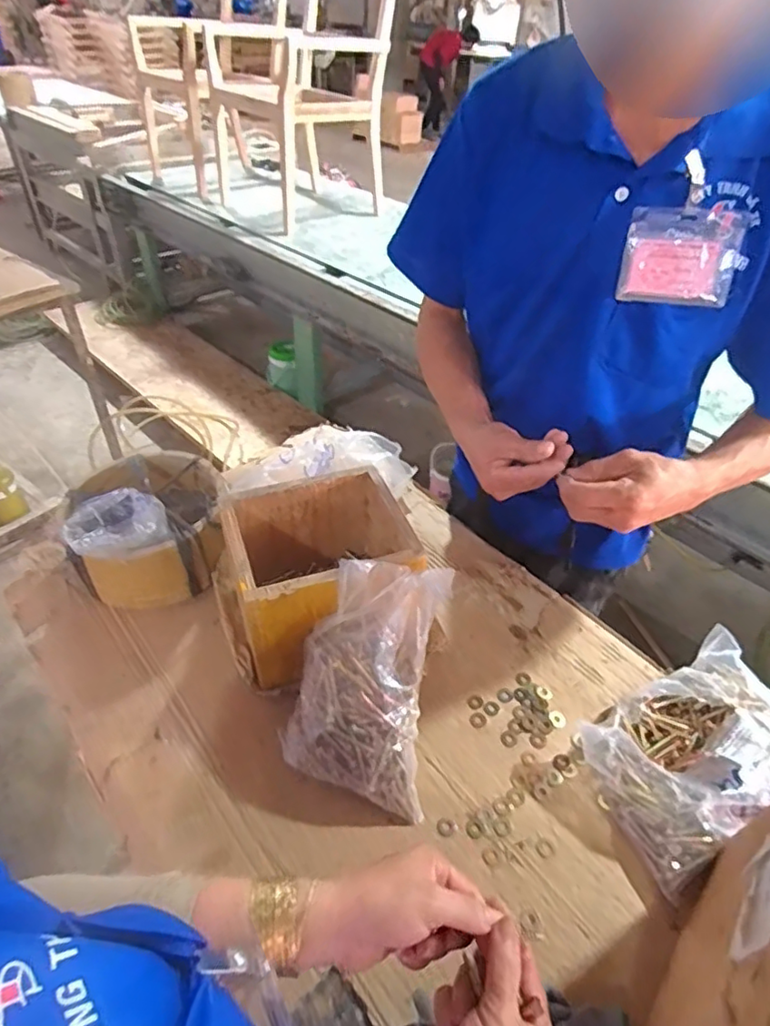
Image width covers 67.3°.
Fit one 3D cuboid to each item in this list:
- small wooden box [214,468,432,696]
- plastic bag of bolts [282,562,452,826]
[{"bbox_3d":[-0.094,0.074,0.735,0.219,0.172,0.202,-13,44,-18],"label":"small wooden box"},{"bbox_3d":[-0.023,0.180,0.621,0.153,0.067,0.256,8,82,2],"label":"plastic bag of bolts"}]

